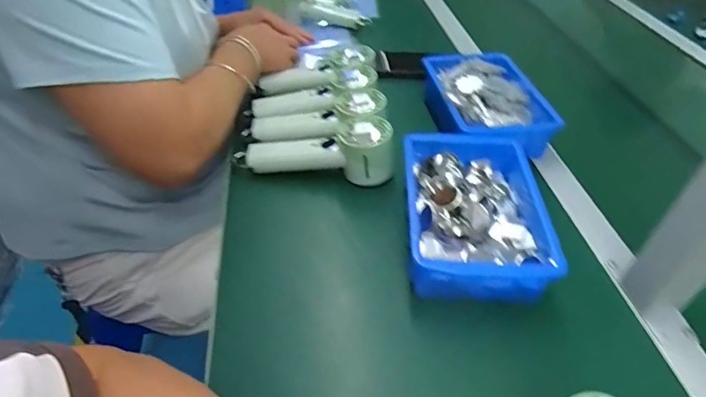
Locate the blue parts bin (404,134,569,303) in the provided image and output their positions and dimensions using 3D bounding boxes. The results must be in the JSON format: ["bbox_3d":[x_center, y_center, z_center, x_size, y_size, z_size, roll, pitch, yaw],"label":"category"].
[{"bbox_3d":[0.129,0.012,0.482,0.145,0.051,0.200,3,44,2],"label":"blue parts bin"}]

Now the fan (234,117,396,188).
[{"bbox_3d":[-0.046,-0.058,0.549,0.191,0.065,0.057,1,44,0],"label":"fan"}]

